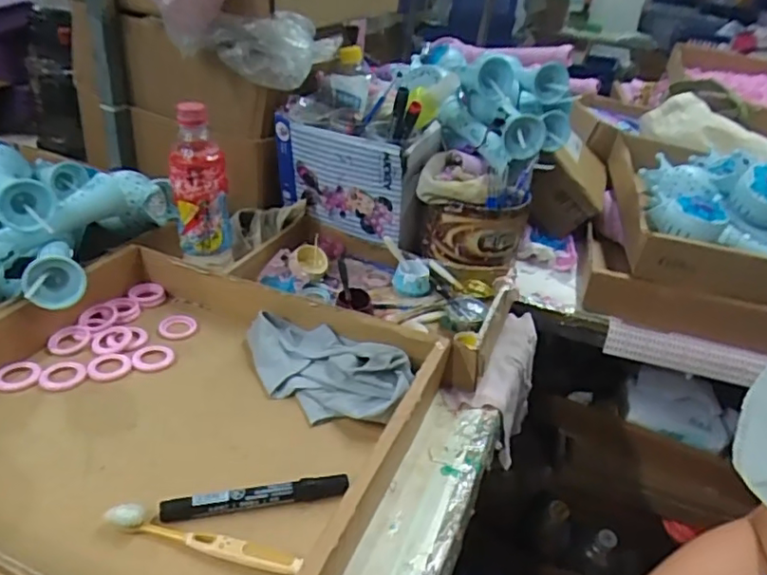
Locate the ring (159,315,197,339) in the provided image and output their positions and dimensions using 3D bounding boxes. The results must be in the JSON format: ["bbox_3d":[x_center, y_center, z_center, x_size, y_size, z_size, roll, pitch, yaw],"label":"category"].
[{"bbox_3d":[-0.214,0.040,0.609,0.037,0.008,0.031,-5,33,-21],"label":"ring"}]

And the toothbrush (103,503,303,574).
[{"bbox_3d":[-0.121,0.168,0.394,0.137,0.015,0.015,13,31,8],"label":"toothbrush"}]

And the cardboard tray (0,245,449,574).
[{"bbox_3d":[-0.175,0.101,0.489,0.371,0.066,0.371,18,32,16],"label":"cardboard tray"}]

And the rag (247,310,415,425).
[{"bbox_3d":[-0.057,0.070,0.551,0.176,0.041,0.091,21,33,21],"label":"rag"}]

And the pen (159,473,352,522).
[{"bbox_3d":[-0.091,0.151,0.427,0.132,0.013,0.015,-2,32,-16],"label":"pen"}]

